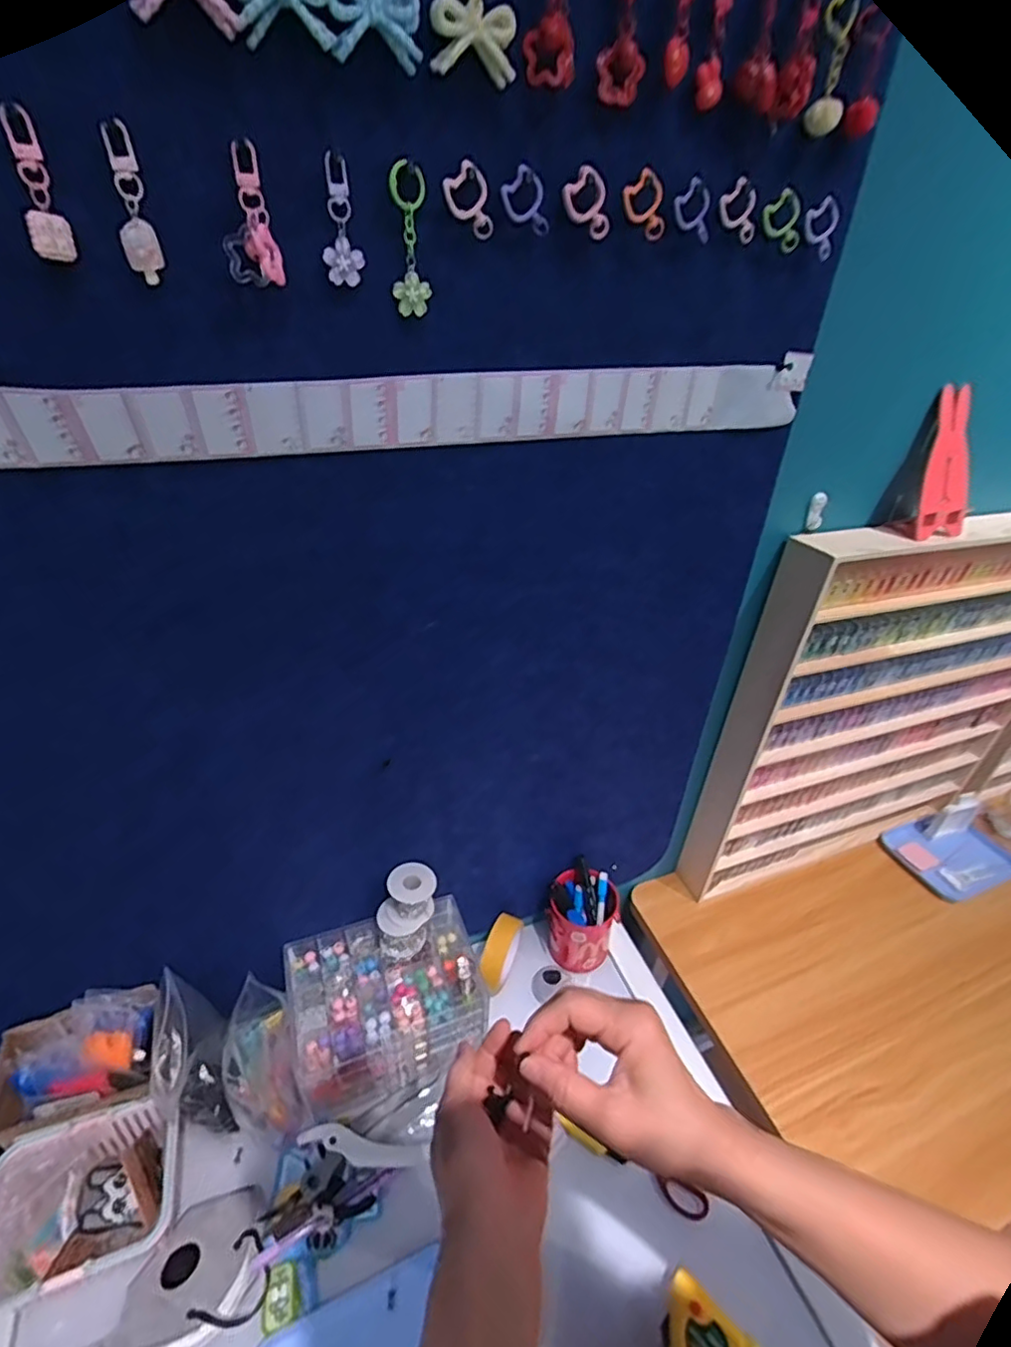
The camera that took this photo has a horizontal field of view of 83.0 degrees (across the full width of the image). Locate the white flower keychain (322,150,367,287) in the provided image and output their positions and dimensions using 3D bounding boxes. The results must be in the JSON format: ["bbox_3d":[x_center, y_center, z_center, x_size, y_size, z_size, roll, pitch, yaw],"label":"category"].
[{"bbox_3d":[-0.099,-0.271,0.343,0.023,0.060,0.004,-5,35,-13],"label":"white flower keychain"}]

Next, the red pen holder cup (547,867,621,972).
[{"bbox_3d":[0.107,0.352,0.814,0.093,0.119,0.082,17,36,20],"label":"red pen holder cup"}]

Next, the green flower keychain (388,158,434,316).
[{"bbox_3d":[-0.060,-0.272,0.360,0.023,0.076,0.004,-3,34,-9],"label":"green flower keychain"}]

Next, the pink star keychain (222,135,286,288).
[{"bbox_3d":[-0.143,-0.256,0.318,0.029,0.062,0.011,-8,35,-17],"label":"pink star keychain"}]

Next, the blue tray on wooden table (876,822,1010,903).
[{"bbox_3d":[0.780,0.313,1.005,0.207,0.026,0.151,-10,36,-19],"label":"blue tray on wooden table"}]

